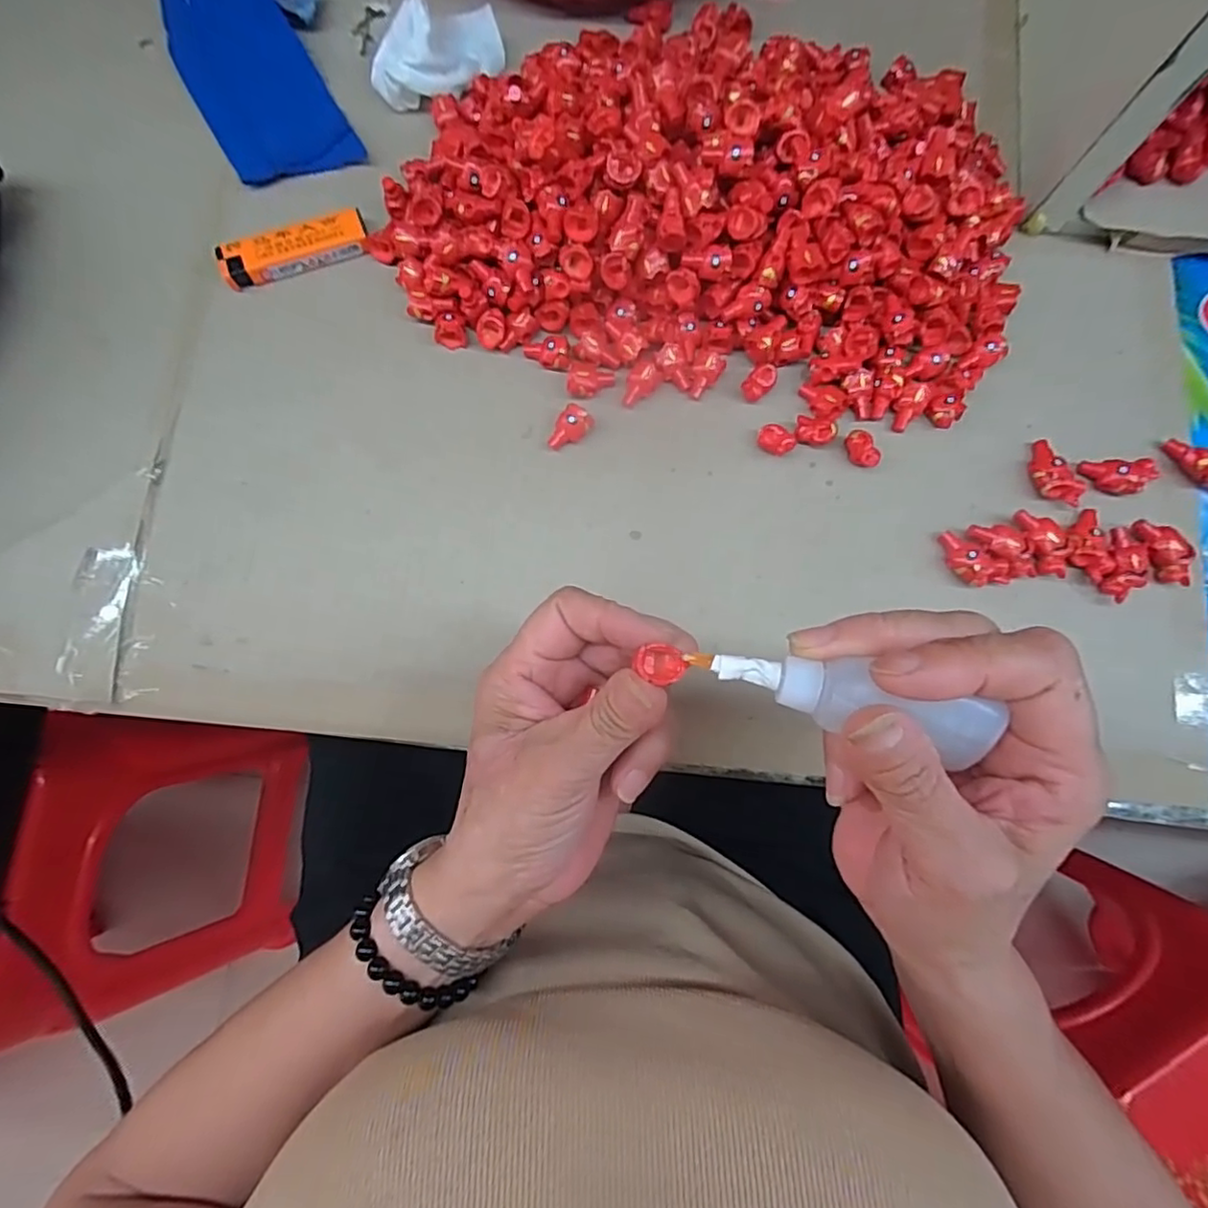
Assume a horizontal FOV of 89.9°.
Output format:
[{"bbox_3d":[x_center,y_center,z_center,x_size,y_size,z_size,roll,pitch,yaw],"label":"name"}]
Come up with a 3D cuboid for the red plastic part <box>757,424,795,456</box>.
[{"bbox_3d":[0.091,-0.087,0.321,0.013,0.014,0.019,-42,83,-7],"label":"red plastic part"}]

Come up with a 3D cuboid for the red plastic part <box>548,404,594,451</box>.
[{"bbox_3d":[-0.018,-0.093,0.323,0.017,0.011,0.025,33,82,5],"label":"red plastic part"}]

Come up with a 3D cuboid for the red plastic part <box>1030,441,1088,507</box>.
[{"bbox_3d":[0.238,-0.068,0.321,0.017,0.014,0.038,-26,81,-4],"label":"red plastic part"}]

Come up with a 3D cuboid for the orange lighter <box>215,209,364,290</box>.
[{"bbox_3d":[-0.172,-0.198,0.336,0.080,0.016,0.020,-21,81,-4],"label":"orange lighter"}]

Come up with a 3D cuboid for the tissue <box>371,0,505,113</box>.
[{"bbox_3d":[-0.095,-0.326,0.356,0.085,0.041,0.042,-40,85,-17],"label":"tissue"}]

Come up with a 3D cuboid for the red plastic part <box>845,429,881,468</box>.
[{"bbox_3d":[0.136,-0.081,0.320,0.012,0.013,0.021,-32,82,-5],"label":"red plastic part"}]

